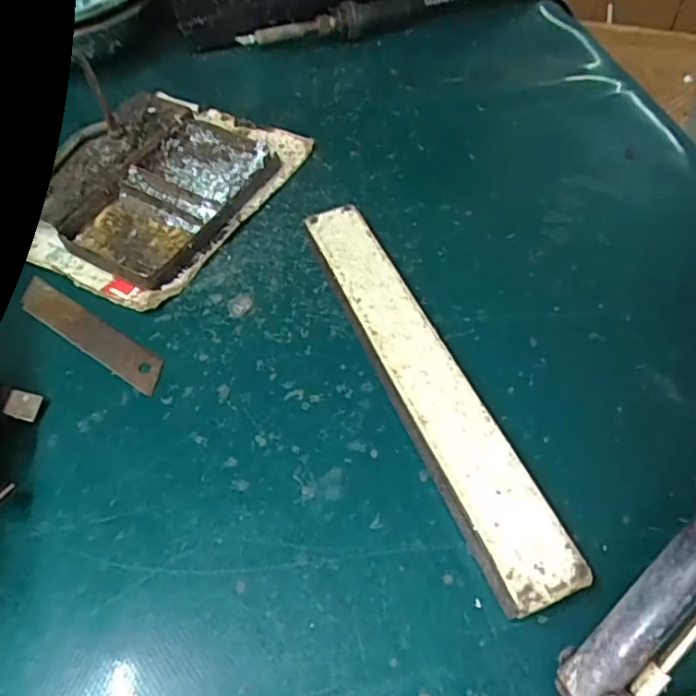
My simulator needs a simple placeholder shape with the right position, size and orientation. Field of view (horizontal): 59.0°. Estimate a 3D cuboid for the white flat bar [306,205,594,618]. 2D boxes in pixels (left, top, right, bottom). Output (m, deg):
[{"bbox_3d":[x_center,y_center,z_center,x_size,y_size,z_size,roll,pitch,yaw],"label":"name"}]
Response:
[{"bbox_3d":[0.028,0.011,0.255,0.030,0.019,0.196,-20,54,-10],"label":"white flat bar"}]

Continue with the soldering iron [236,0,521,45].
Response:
[{"bbox_3d":[0.034,-0.234,0.429,0.215,0.022,0.020,-14,53,-6],"label":"soldering iron"}]

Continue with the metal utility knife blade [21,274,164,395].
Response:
[{"bbox_3d":[-0.123,-0.009,0.290,0.098,0.004,0.017,28,60,23],"label":"metal utility knife blade"}]

